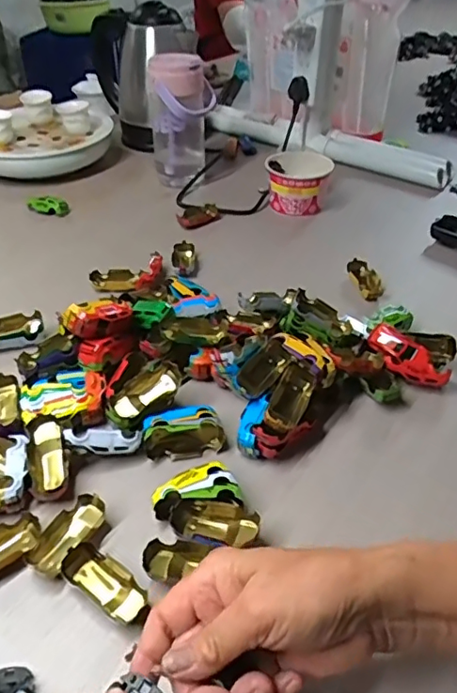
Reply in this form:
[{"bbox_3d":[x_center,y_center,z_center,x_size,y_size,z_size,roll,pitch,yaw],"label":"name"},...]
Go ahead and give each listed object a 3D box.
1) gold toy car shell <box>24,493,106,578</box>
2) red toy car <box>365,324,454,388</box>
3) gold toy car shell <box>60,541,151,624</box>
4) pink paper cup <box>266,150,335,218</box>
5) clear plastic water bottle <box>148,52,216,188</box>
[{"bbox_3d":[-0.117,0.137,0.401,0.030,0.014,0.064,17,42,19],"label":"gold toy car shell"},{"bbox_3d":[0.171,0.010,0.528,0.081,0.028,0.025,41,51,17],"label":"red toy car"},{"bbox_3d":[-0.081,0.160,0.372,0.066,0.019,0.027,23,44,25],"label":"gold toy car shell"},{"bbox_3d":[0.103,-0.247,0.816,0.087,0.074,0.094,0,39,0],"label":"pink paper cup"},{"bbox_3d":[-0.071,-0.338,0.845,0.096,0.187,0.066,0,39,-1],"label":"clear plastic water bottle"}]

